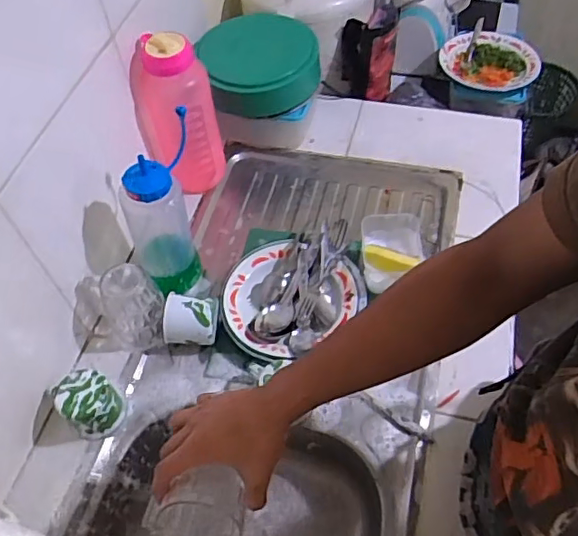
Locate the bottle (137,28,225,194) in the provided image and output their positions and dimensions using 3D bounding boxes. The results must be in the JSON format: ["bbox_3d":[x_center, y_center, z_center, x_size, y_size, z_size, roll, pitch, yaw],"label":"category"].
[{"bbox_3d":[-0.175,-0.245,0.907,0.111,0.248,0.079,-3,55,2],"label":"bottle"}]

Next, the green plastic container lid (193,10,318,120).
[{"bbox_3d":[-0.053,-0.361,0.993,0.193,0.074,0.194,-2,55,2],"label":"green plastic container lid"}]

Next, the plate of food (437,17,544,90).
[{"bbox_3d":[0.422,-0.429,1.169,0.173,0.027,0.189,-2,55,2],"label":"plate of food"}]

